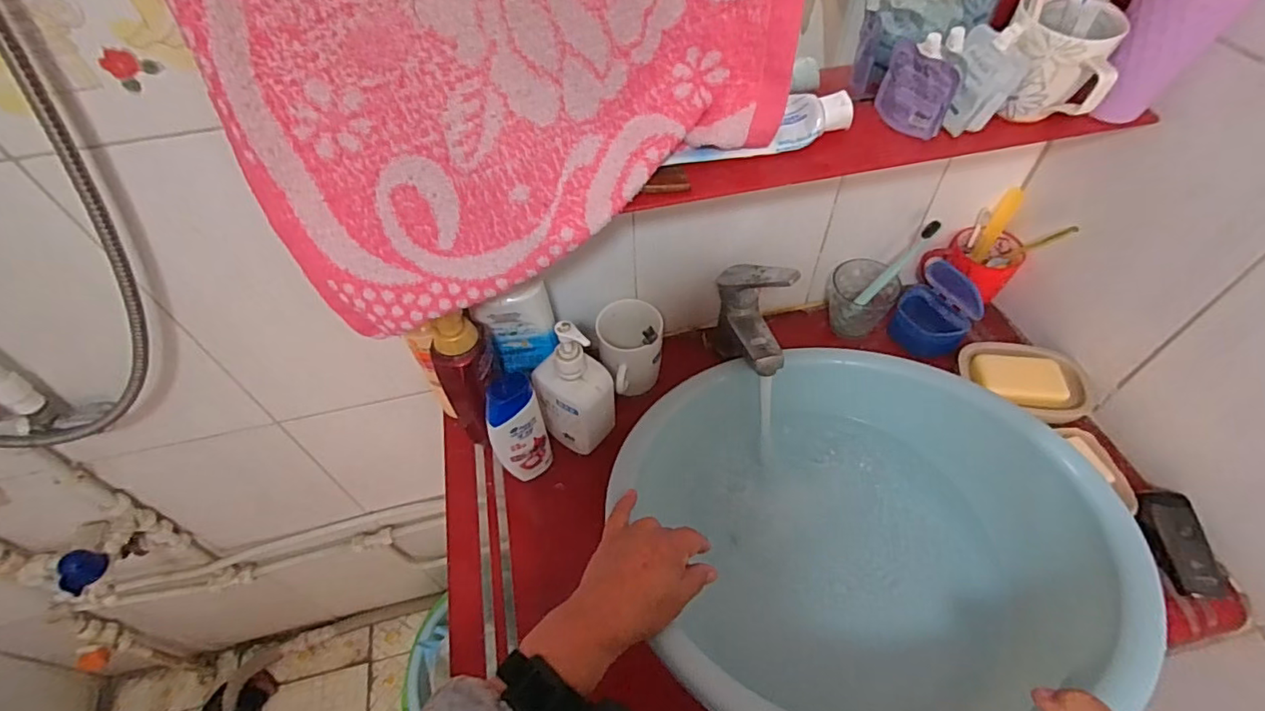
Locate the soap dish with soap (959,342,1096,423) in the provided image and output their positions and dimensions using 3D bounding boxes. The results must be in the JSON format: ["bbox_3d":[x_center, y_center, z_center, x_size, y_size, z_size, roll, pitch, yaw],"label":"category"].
[{"bbox_3d":[0.493,0.031,0.713,0.155,0.035,0.084,17,55,15],"label":"soap dish with soap"}]

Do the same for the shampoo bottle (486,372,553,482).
[{"bbox_3d":[-0.124,0.086,0.623,0.057,0.171,0.031,-20,54,-13],"label":"shampoo bottle"}]

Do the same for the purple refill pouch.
[{"bbox_3d":[0.266,-0.252,0.525,0.066,0.085,0.019,33,60,24],"label":"purple refill pouch"}]

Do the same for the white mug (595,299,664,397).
[{"bbox_3d":[-0.001,-0.004,0.715,0.081,0.100,0.098,-8,52,-4],"label":"white mug"}]

